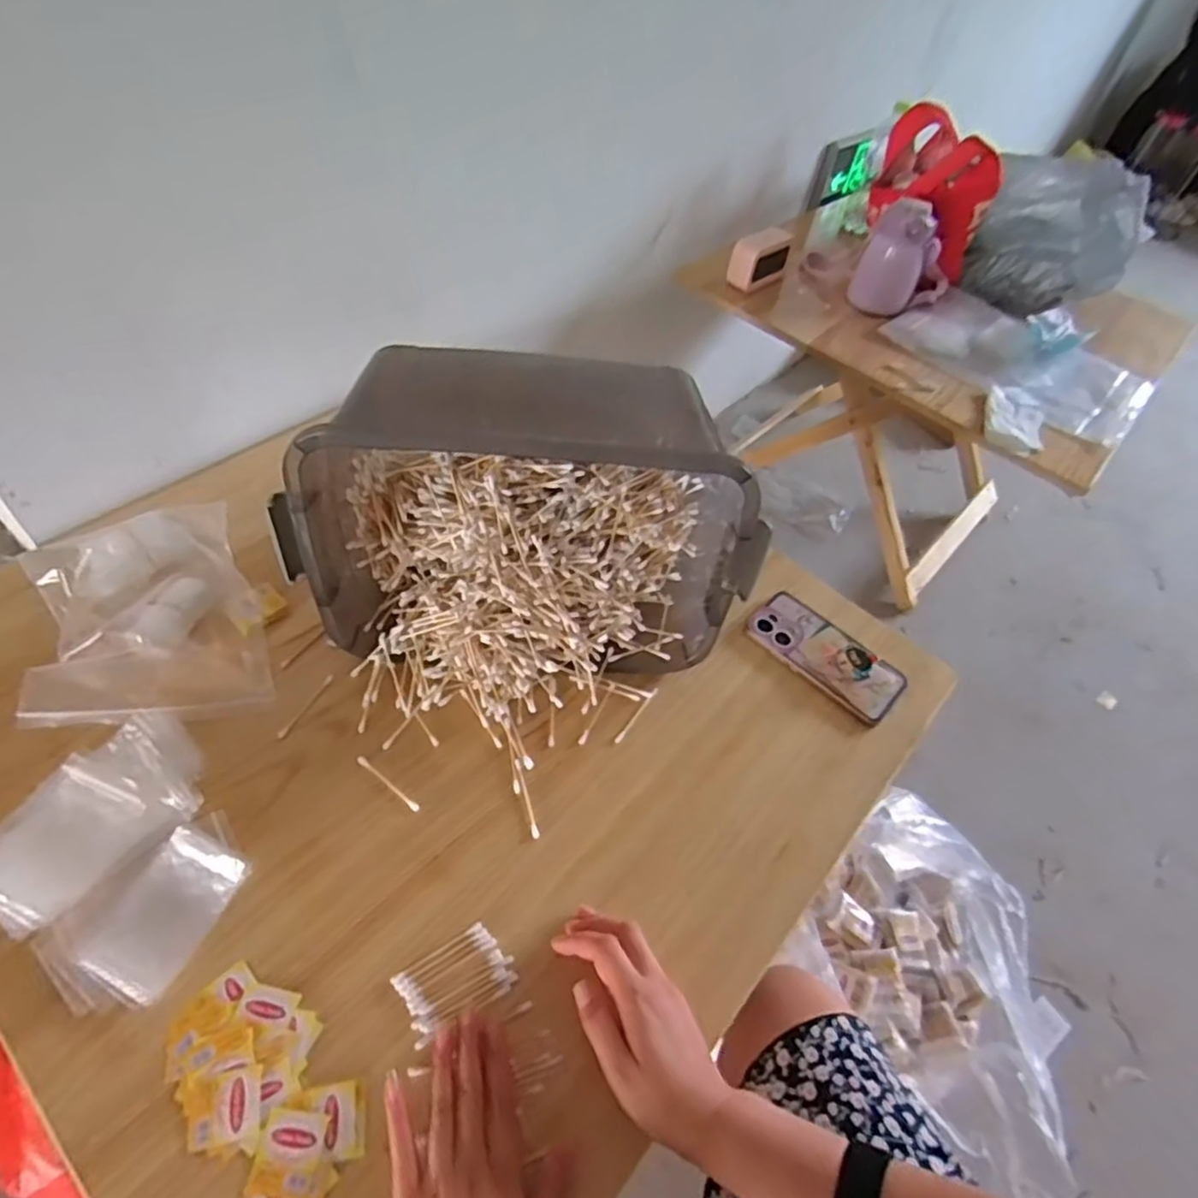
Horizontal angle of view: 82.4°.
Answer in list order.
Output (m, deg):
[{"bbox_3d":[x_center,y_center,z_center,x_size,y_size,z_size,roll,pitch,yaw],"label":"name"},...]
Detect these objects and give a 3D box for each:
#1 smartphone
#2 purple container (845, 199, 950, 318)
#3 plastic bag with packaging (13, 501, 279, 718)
[{"bbox_3d":[0.236,0.055,0.714,0.159,0.014,0.081,39,60,21],"label":"smartphone"},{"bbox_3d":[0.551,-0.606,1.212,0.155,0.179,0.119,25,52,12],"label":"purple container"},{"bbox_3d":[-0.420,0.009,0.637,0.181,0.050,0.243,-16,55,-20],"label":"plastic bag with packaging"}]

